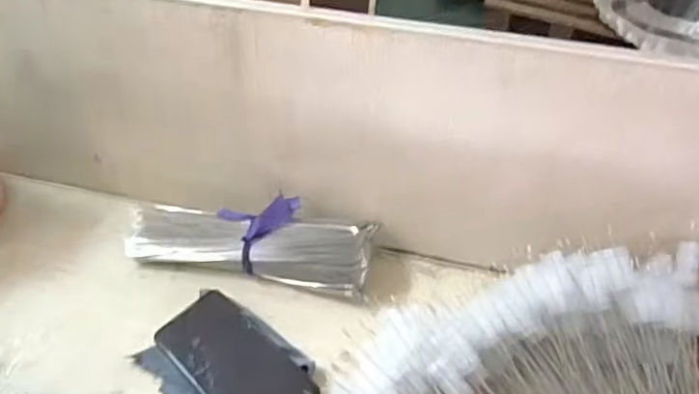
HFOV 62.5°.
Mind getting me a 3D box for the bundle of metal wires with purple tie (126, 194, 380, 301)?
[{"bbox_3d":[-0.102,0.039,0.624,0.258,0.060,0.095,13,43,8],"label":"bundle of metal wires with purple tie"}]

